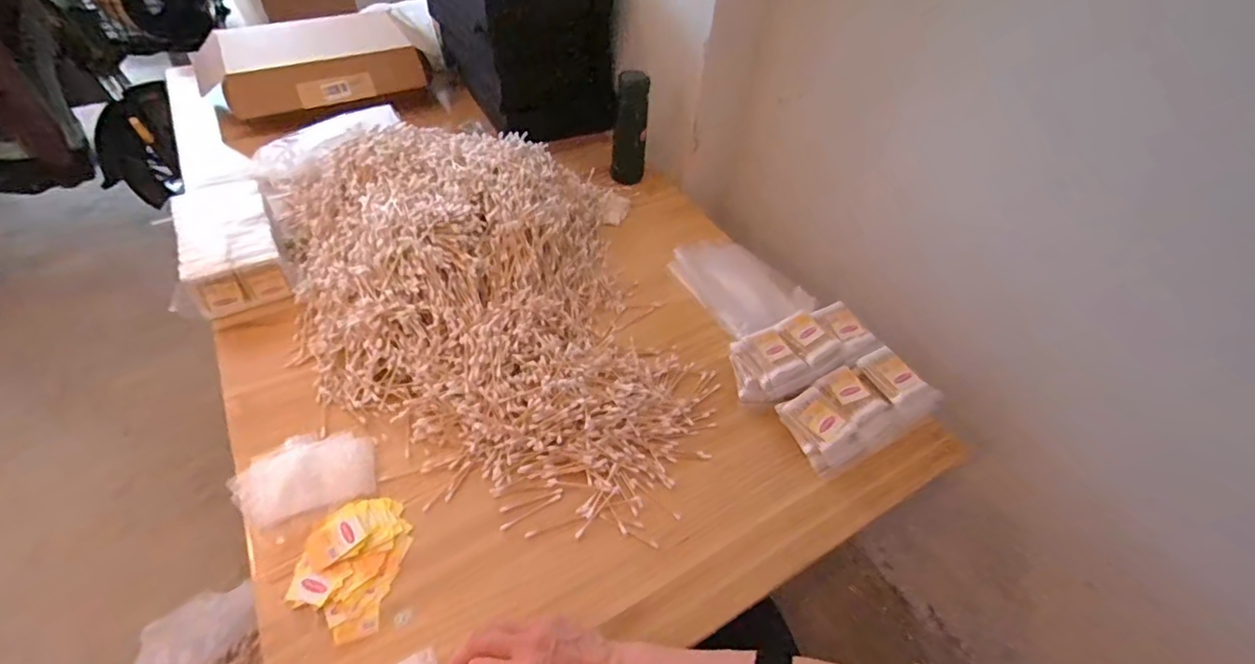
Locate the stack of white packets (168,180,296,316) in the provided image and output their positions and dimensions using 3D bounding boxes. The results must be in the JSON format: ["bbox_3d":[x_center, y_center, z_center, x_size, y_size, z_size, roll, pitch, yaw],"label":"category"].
[{"bbox_3d":[-0.548,-0.120,0.758,0.118,0.075,0.194,-19,52,-23],"label":"stack of white packets"}]

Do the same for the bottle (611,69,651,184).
[{"bbox_3d":[0.005,-0.340,0.921,0.057,0.180,0.045,4,47,-3],"label":"bottle"}]

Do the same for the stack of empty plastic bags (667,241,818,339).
[{"bbox_3d":[0.159,-0.069,0.783,0.117,0.023,0.192,-31,54,-12],"label":"stack of empty plastic bags"}]

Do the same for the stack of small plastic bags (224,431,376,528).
[{"bbox_3d":[-0.347,0.145,0.587,0.136,0.014,0.098,-16,51,-20],"label":"stack of small plastic bags"}]

